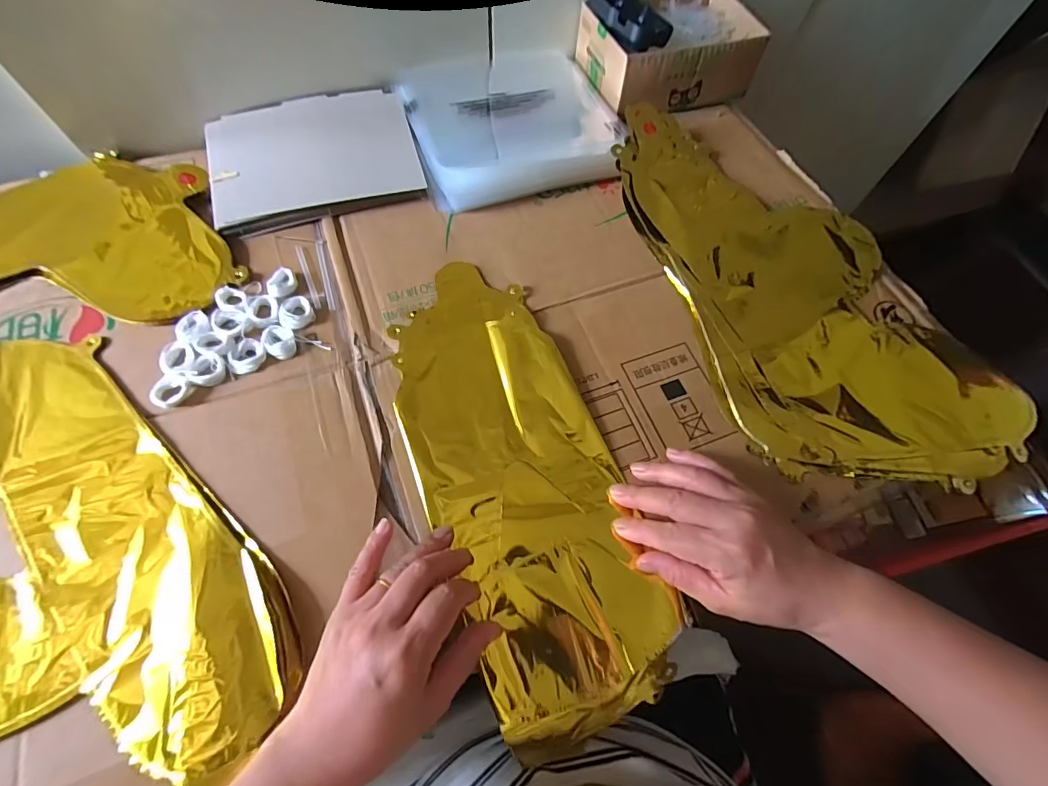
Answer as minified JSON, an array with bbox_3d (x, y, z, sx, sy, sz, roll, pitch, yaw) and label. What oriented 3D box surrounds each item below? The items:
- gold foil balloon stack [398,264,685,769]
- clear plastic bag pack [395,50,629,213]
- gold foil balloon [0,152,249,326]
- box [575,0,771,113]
[{"bbox_3d":[-0.007,0.062,0.368,0.139,0.042,0.389,-17,70,-11],"label":"gold foil balloon stack"},{"bbox_3d":[-0.015,-0.307,0.519,0.220,0.030,0.222,-13,64,-10],"label":"clear plastic bag pack"},{"bbox_3d":[-0.482,-0.130,0.428,0.415,0.033,0.220,-10,64,-8],"label":"gold foil balloon"},{"bbox_3d":[0.176,-0.402,0.549,0.188,0.069,0.129,-17,65,-11],"label":"box"}]

